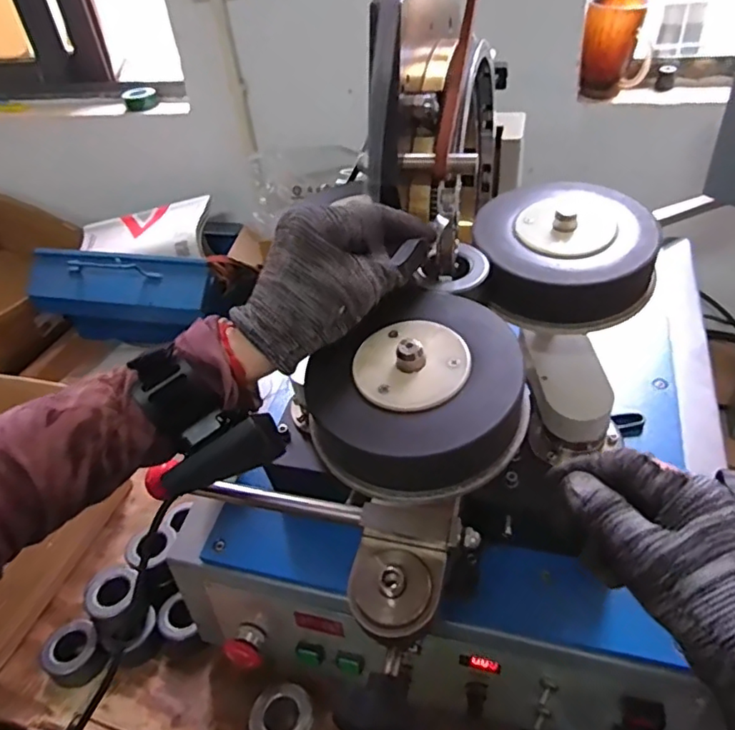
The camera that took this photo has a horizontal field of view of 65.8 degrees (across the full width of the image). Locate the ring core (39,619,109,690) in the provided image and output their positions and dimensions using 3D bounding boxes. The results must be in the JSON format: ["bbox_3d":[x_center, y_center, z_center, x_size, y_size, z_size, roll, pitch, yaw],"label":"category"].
[{"bbox_3d":[-0.326,0.319,0.631,0.058,0.034,0.067,-35,47,-30],"label":"ring core"}]

